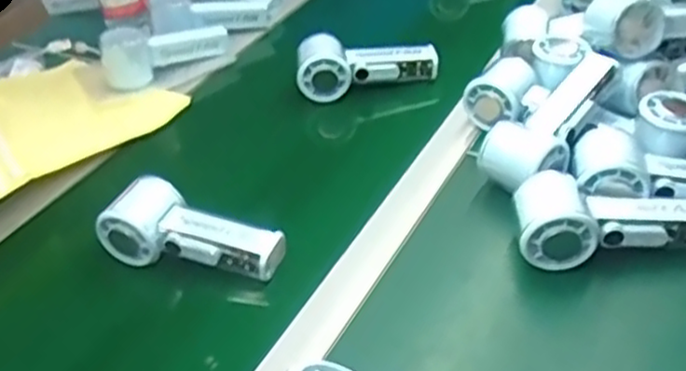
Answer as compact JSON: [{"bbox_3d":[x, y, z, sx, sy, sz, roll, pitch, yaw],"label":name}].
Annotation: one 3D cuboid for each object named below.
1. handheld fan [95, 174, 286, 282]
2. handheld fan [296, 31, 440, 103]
[{"bbox_3d":[-0.123,0.044,0.604,0.152,0.054,0.056,9,42,20],"label":"handheld fan"},{"bbox_3d":[0.026,-0.137,0.794,0.154,0.051,0.056,-9,39,-2],"label":"handheld fan"}]

